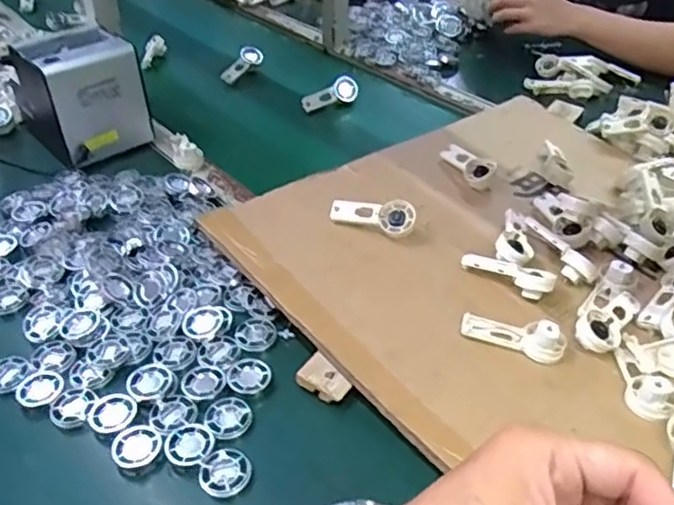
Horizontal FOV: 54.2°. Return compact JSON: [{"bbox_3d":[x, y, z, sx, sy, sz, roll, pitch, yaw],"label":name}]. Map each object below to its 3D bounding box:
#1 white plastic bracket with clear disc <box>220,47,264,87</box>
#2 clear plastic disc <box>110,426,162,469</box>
[{"bbox_3d":[-0.171,-0.344,1.206,0.038,0.021,0.109,19,55,23],"label":"white plastic bracket with clear disc"},{"bbox_3d":[-0.164,0.157,0.538,0.039,0.010,0.033,-15,40,-18],"label":"clear plastic disc"}]

